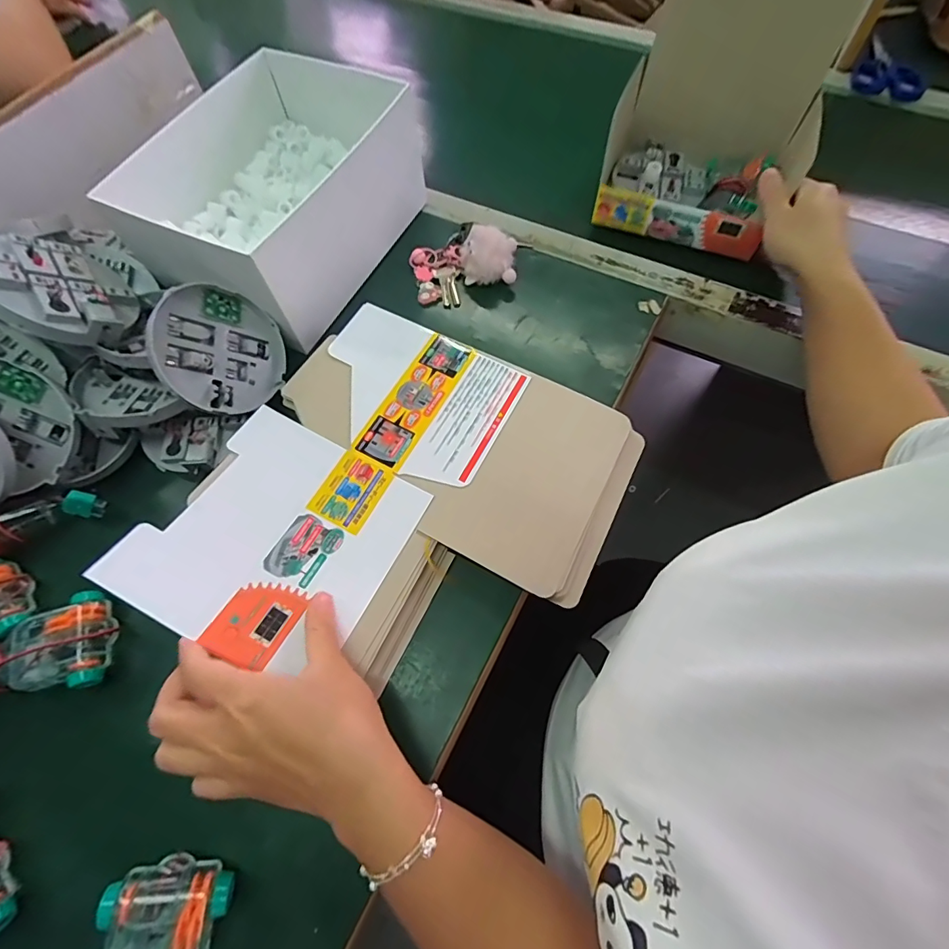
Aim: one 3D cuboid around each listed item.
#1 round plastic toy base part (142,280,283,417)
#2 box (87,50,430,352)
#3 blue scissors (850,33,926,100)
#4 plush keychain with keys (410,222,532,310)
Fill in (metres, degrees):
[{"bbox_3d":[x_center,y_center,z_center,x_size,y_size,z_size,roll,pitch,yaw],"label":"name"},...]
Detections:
[{"bbox_3d":[-0.212,-0.104,0.399,0.011,0.102,0.102,-3,75,41],"label":"round plastic toy base part"},{"bbox_3d":[-0.198,-0.286,0.482,0.198,0.115,0.266,25,68,13],"label":"box"},{"bbox_3d":[0.554,-0.537,0.624,0.085,0.018,0.145,28,69,14],"label":"blue scissors"},{"bbox_3d":[-0.002,-0.230,0.486,0.131,0.043,0.091,-17,66,-6],"label":"plush keychain with keys"}]

